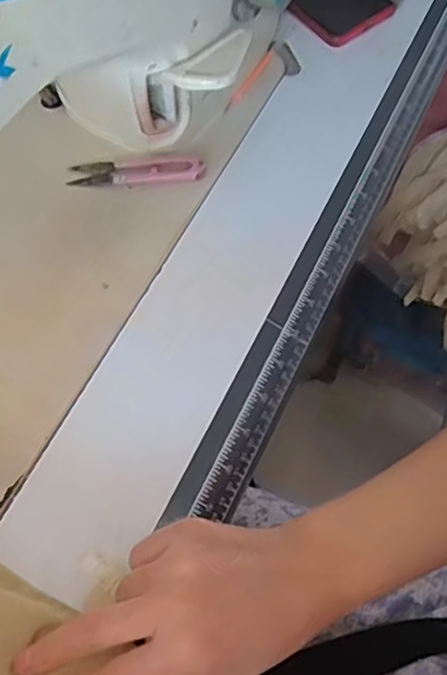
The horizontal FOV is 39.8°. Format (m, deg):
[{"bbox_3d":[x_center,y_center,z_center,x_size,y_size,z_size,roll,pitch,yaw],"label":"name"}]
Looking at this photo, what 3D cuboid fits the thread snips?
[{"bbox_3d":[-0.064,-0.126,0.463,0.098,0.008,0.027,-4,63,-3],"label":"thread snips"}]

